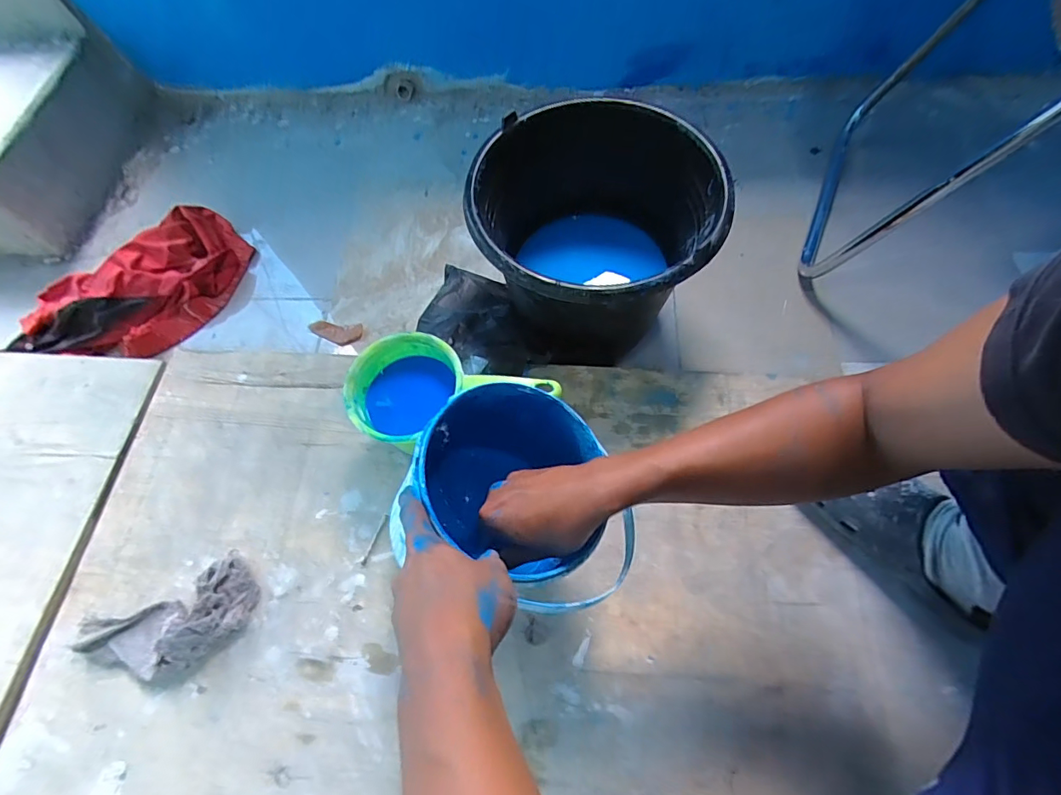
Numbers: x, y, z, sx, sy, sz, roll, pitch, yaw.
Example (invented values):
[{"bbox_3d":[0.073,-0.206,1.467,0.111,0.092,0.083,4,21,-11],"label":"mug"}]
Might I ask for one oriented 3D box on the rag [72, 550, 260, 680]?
[{"bbox_3d":[-0.419,0.264,0.564,0.190,0.031,0.101,-26,65,-13],"label":"rag"}]

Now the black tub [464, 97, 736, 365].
[{"bbox_3d":[0.084,-0.206,0.709,0.317,0.260,0.310,-2,65,4],"label":"black tub"}]

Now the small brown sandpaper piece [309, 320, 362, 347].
[{"bbox_3d":[-0.341,-0.112,0.852,0.093,0.012,0.042,4,66,6],"label":"small brown sandpaper piece"}]

